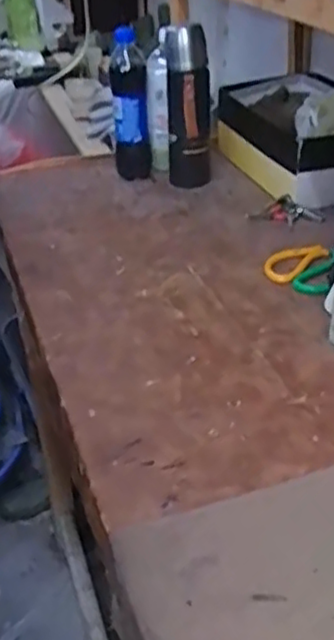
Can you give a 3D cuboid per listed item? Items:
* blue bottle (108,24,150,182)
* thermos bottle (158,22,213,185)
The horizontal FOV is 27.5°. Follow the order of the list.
[{"bbox_3d":[-0.061,-0.344,1.113,0.059,0.229,0.052,-6,34,-2],"label":"blue bottle"},{"bbox_3d":[0.032,-0.326,1.063,0.068,0.241,0.070,-3,34,2],"label":"thermos bottle"}]

